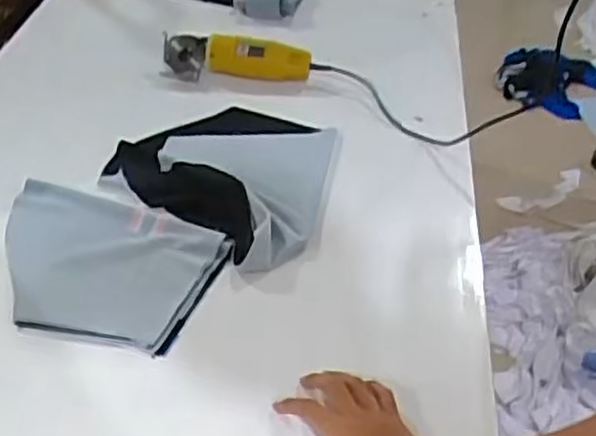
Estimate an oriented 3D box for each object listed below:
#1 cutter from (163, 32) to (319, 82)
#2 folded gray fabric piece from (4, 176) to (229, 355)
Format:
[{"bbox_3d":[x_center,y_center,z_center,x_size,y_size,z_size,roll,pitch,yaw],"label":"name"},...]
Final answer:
[{"bbox_3d":[-0.100,-0.265,1.226,0.255,0.078,0.066,13,41,13],"label":"cutter"},{"bbox_3d":[-0.246,0.043,0.886,0.302,0.022,0.243,9,41,9],"label":"folded gray fabric piece"}]

